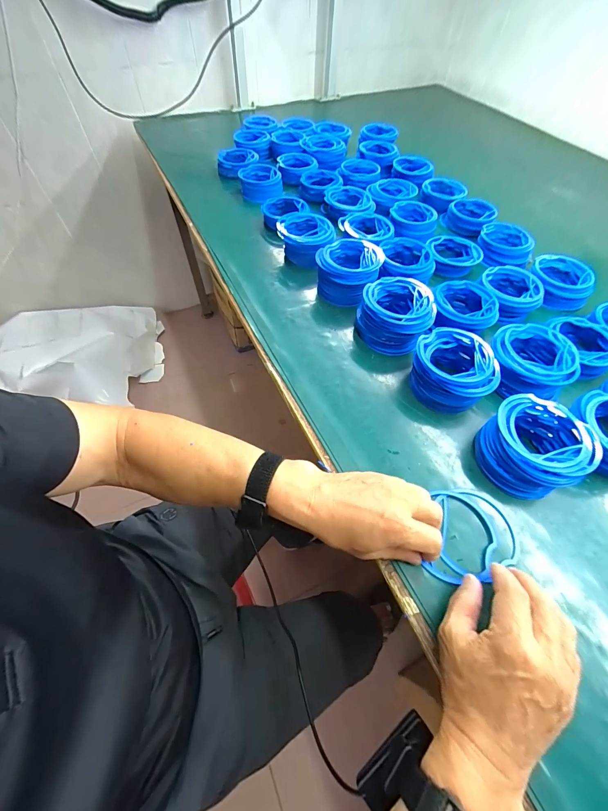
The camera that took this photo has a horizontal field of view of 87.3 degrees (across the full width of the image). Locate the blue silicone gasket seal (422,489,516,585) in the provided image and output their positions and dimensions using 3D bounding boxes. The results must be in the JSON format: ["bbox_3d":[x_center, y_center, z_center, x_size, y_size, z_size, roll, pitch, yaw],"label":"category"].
[{"bbox_3d":[0.181,0.140,0.341,0.089,0.012,0.104,14,59,10],"label":"blue silicone gasket seal"}]

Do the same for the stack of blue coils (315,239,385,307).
[{"bbox_3d":[0.074,-0.232,0.548,0.110,0.057,0.121,18,58,11],"label":"stack of blue coils"}]

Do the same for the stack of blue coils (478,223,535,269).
[{"bbox_3d":[0.402,-0.324,0.644,0.100,0.045,0.088,10,57,6],"label":"stack of blue coils"}]

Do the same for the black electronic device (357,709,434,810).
[{"bbox_3d":[0.073,0.281,0.254,0.068,0.036,0.017,-37,65,-22],"label":"black electronic device"}]

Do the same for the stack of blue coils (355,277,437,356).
[{"bbox_3d":[0.139,-0.141,0.494,0.110,0.060,0.108,14,57,8],"label":"stack of blue coils"}]

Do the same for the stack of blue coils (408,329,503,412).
[{"bbox_3d":[0.202,-0.051,0.436,0.108,0.049,0.110,23,59,13],"label":"stack of blue coils"}]

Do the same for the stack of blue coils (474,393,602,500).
[{"bbox_3d":[0.269,0.045,0.376,0.118,0.045,0.109,-21,59,-14],"label":"stack of blue coils"}]

